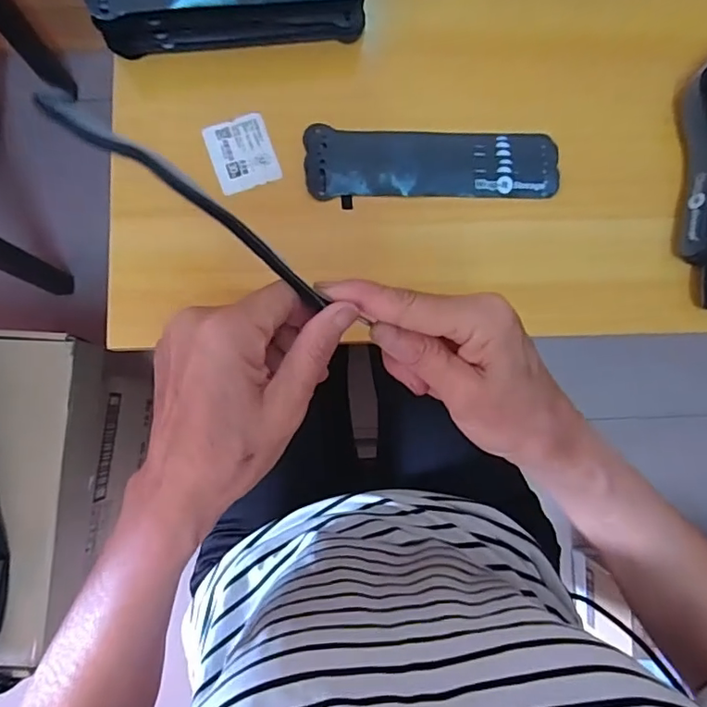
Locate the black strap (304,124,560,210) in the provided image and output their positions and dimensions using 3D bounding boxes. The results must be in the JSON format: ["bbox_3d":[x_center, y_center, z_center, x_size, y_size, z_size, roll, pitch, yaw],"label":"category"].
[{"bbox_3d":[0.063,-0.152,0.427,0.199,0.009,0.059,0,84,-2],"label":"black strap"}]

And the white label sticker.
[{"bbox_3d":[-0.089,-0.160,0.424,0.049,0.004,0.058,-20,85,-4],"label":"white label sticker"}]

